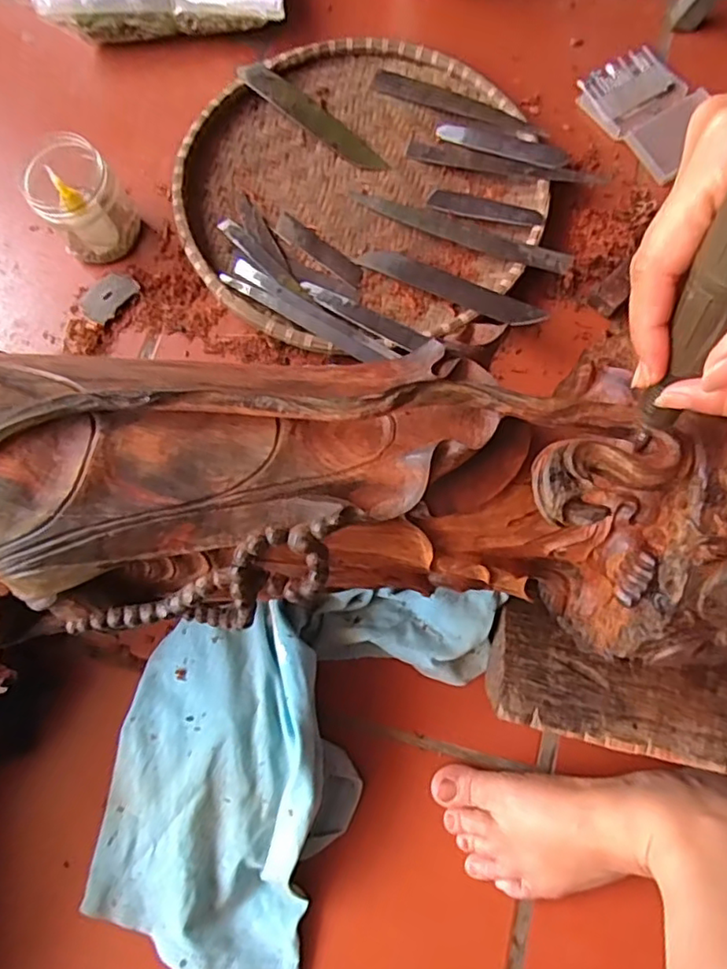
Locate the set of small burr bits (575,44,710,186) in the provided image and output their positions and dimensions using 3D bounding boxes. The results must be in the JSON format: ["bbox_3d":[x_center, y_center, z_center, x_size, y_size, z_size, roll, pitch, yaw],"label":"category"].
[{"bbox_3d":[0.290,-0.378,0.602,0.099,0.016,0.129,-36,76,-8],"label":"set of small burr bits"}]

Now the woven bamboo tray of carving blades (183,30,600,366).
[{"bbox_3d":[0.005,-0.276,0.568,0.341,0.031,0.346,-21,75,-4],"label":"woven bamboo tray of carving blades"}]

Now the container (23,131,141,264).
[{"bbox_3d":[-0.252,-0.255,0.532,0.074,0.098,0.072,-31,75,-7],"label":"container"}]

